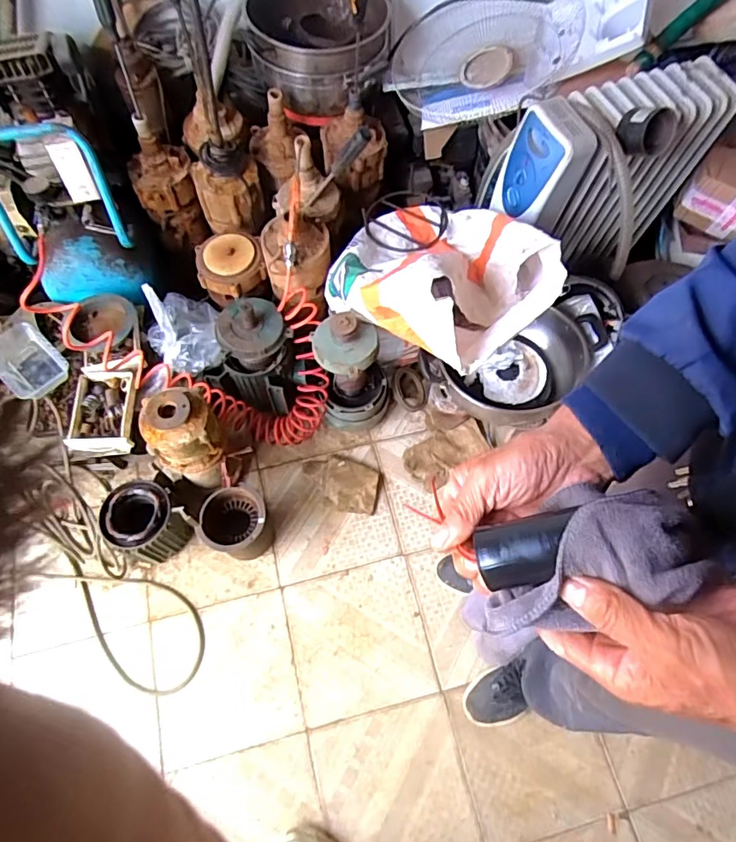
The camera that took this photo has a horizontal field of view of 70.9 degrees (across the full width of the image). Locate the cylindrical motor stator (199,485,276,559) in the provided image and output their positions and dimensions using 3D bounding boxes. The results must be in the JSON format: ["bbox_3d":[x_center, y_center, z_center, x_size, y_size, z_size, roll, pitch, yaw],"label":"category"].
[{"bbox_3d":[-0.291,0.239,1.171,0.128,0.188,0.133,0,66,-1],"label":"cylindrical motor stator"}]

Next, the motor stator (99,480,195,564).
[{"bbox_3d":[-0.493,0.231,1.162,0.162,0.156,0.156,40,72,15],"label":"motor stator"}]

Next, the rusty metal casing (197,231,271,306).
[{"bbox_3d":[-0.318,-0.358,1.224,0.150,0.097,0.150,0,66,-1],"label":"rusty metal casing"}]

